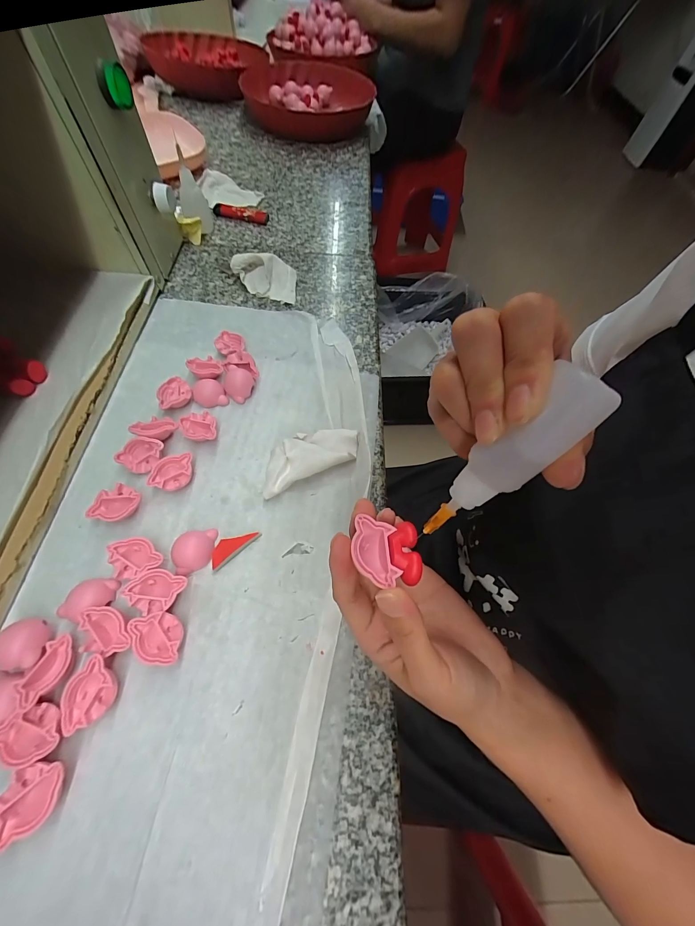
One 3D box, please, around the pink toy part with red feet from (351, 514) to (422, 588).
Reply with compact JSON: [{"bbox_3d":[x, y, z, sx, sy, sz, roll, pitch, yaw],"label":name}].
[{"bbox_3d":[0.019,0.044,0.165,0.031,0.009,0.032,0,62,-4],"label":"pink toy part with red feet"}]

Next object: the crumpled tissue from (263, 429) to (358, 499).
[{"bbox_3d":[-0.034,-0.008,0.277,0.086,0.018,0.045,-24,66,-16],"label":"crumpled tissue"}]

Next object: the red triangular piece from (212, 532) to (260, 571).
[{"bbox_3d":[-0.084,0.060,0.244,0.038,0.005,0.015,-39,71,-21],"label":"red triangular piece"}]

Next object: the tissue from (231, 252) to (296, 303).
[{"bbox_3d":[-0.096,-0.214,0.377,0.071,0.031,0.050,0,62,-4],"label":"tissue"}]

